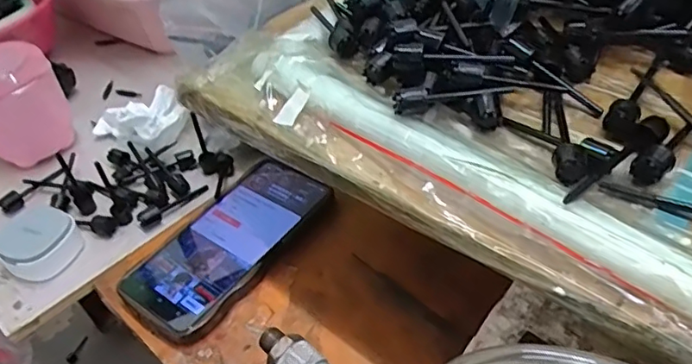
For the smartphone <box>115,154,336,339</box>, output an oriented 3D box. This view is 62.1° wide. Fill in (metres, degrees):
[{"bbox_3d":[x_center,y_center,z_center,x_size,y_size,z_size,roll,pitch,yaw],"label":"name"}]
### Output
[{"bbox_3d":[-0.086,0.042,0.436,0.076,0.015,0.167,25,52,29],"label":"smartphone"}]

